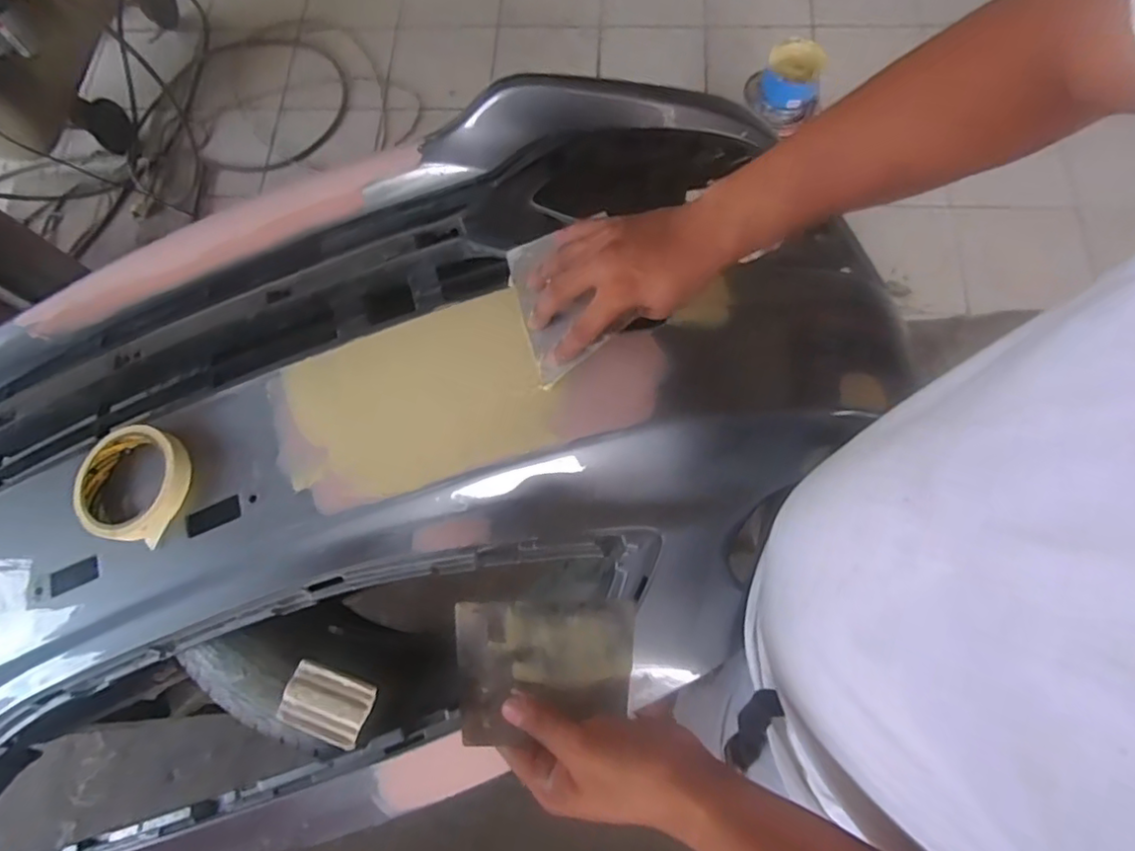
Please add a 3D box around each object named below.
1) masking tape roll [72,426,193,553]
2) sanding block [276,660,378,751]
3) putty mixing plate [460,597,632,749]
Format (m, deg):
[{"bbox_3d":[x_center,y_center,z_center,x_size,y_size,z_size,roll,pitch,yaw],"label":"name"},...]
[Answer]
[{"bbox_3d":[-0.368,0.049,0.532,0.099,0.030,0.093,-1,73,2],"label":"masking tape roll"},{"bbox_3d":[-0.192,0.222,0.499,0.069,0.014,0.046,19,74,8],"label":"sanding block"},{"bbox_3d":[-0.015,0.159,0.412,0.116,0.008,0.086,1,60,-1],"label":"putty mixing plate"}]

